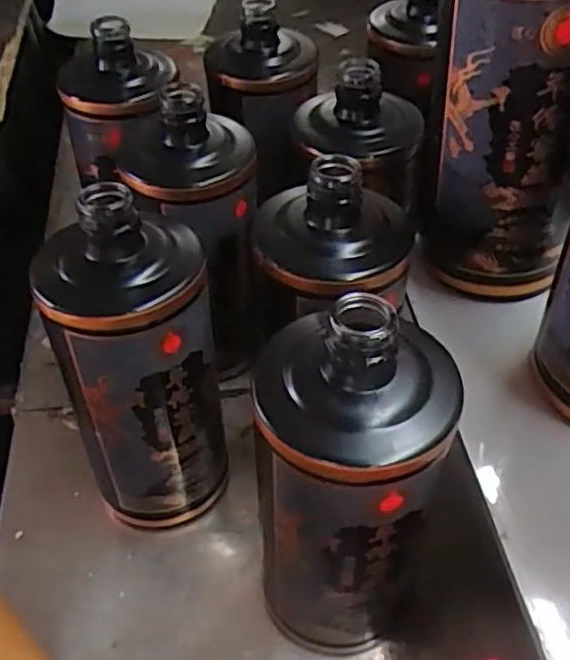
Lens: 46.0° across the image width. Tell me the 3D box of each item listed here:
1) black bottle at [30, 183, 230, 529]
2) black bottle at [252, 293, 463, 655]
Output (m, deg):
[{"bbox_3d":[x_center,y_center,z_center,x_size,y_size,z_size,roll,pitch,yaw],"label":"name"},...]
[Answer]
[{"bbox_3d":[-0.073,0.023,0.352,0.077,0.191,0.073,-14,47,-4],"label":"black bottle"},{"bbox_3d":[0.032,0.073,0.298,0.071,0.194,0.065,3,48,11],"label":"black bottle"}]

